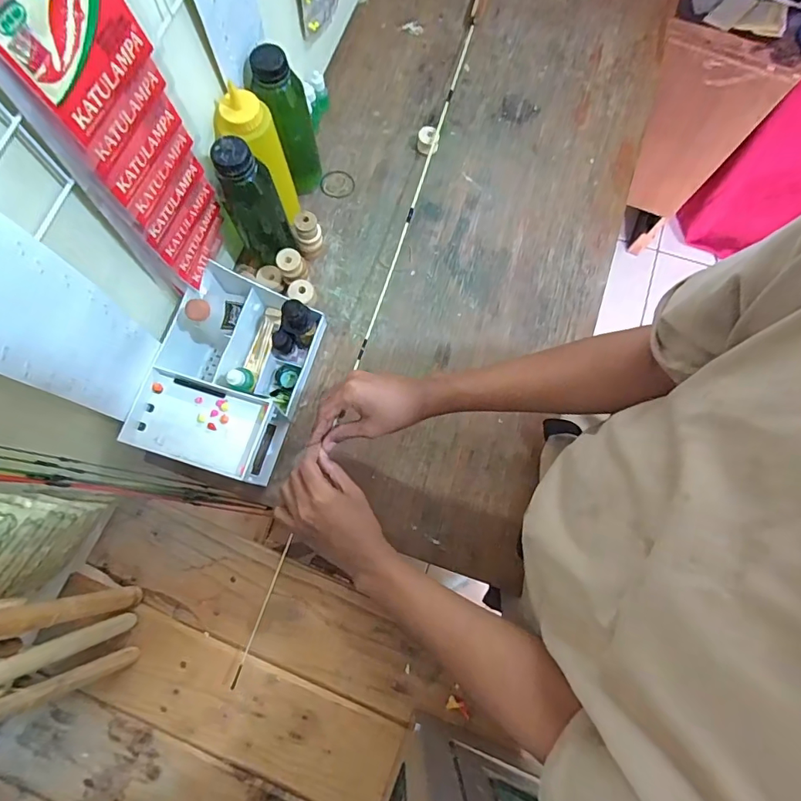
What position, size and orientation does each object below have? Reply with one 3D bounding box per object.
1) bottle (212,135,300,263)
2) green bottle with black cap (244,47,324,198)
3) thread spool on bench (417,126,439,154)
[{"bbox_3d":[-0.173,-0.229,0.588,0.063,0.190,0.061,-24,78,-6],"label":"bottle"},{"bbox_3d":[-0.143,-0.344,0.617,0.061,0.186,0.070,-44,81,-10],"label":"green bottle with black cap"},{"bbox_3d":[0.041,-0.382,0.715,0.032,0.025,0.030,0,76,-1],"label":"thread spool on bench"}]

